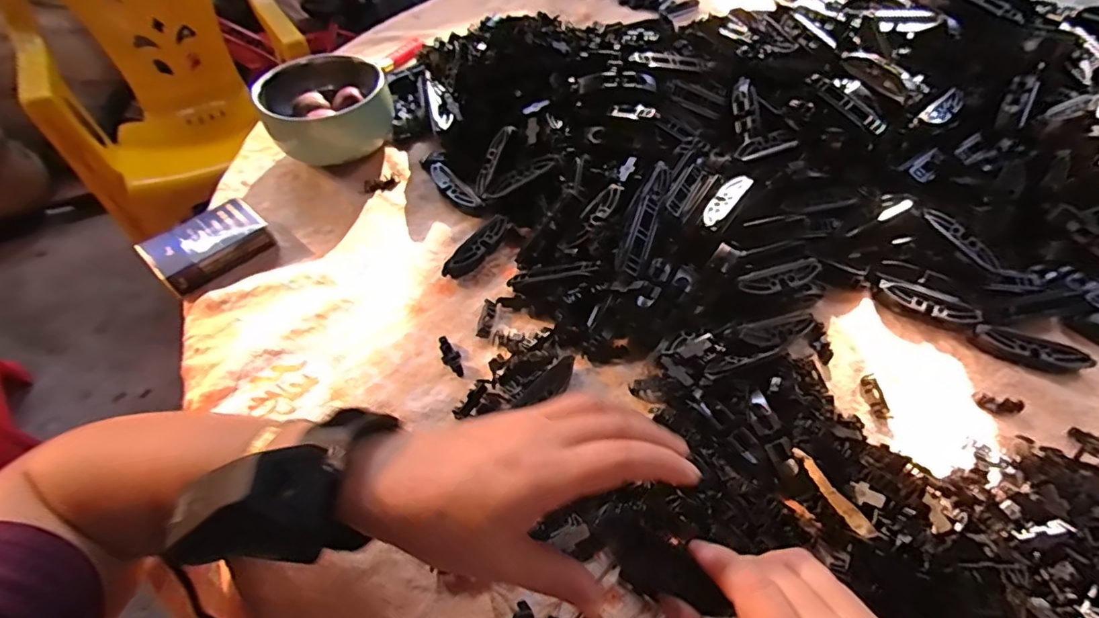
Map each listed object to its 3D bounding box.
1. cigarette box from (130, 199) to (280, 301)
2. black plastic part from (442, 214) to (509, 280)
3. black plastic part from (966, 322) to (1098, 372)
[{"bbox_3d":[-0.290,-0.054,0.436,0.060,0.024,0.089,33,60,24],"label":"cigarette box"},{"bbox_3d":[-0.061,-0.053,0.439,0.018,0.020,0.076,24,56,18],"label":"black plastic part"},{"bbox_3d":[0.365,0.031,0.385,0.077,0.019,0.019,16,54,14],"label":"black plastic part"}]

